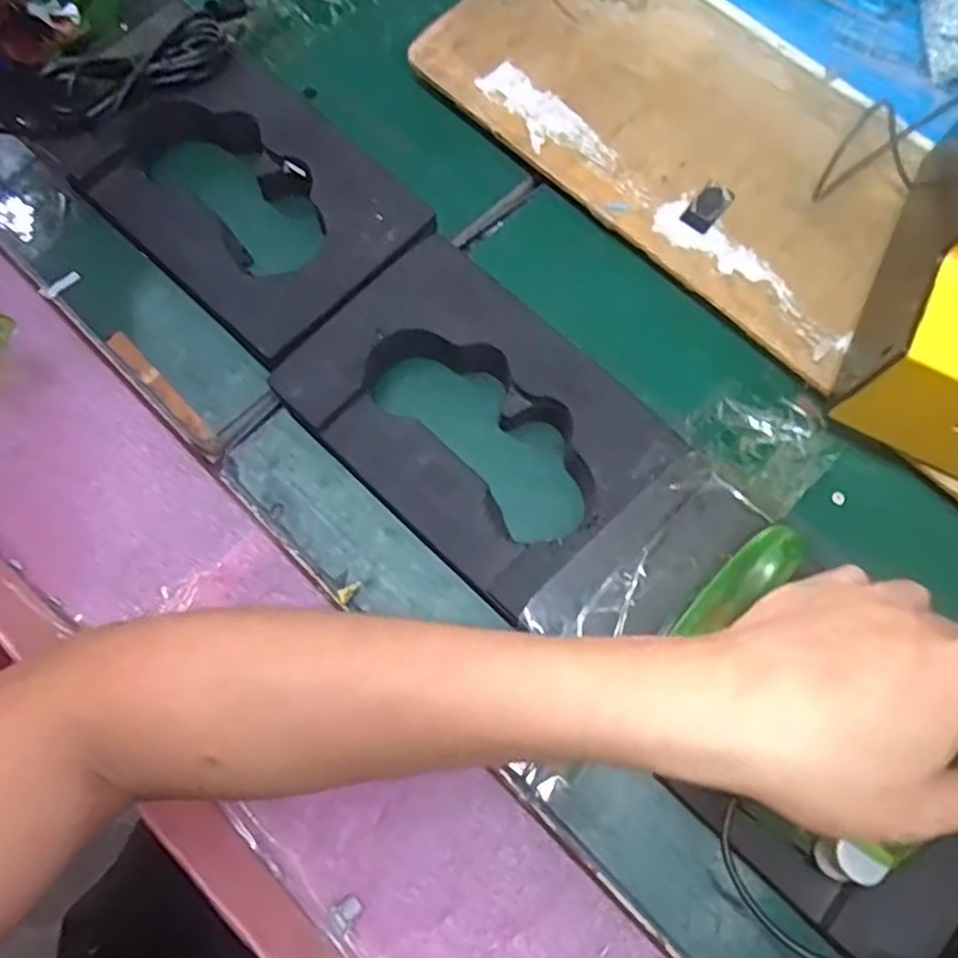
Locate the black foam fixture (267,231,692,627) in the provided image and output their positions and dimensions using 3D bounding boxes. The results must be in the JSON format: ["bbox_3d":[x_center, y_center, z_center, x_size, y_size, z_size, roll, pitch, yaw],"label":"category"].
[{"bbox_3d":[-0.002,-0.030,0.384,0.176,0.033,0.125,43,79,10],"label":"black foam fixture"}]

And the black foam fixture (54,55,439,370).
[{"bbox_3d":[-0.129,-0.156,0.411,0.177,0.040,0.121,42,79,10],"label":"black foam fixture"}]

